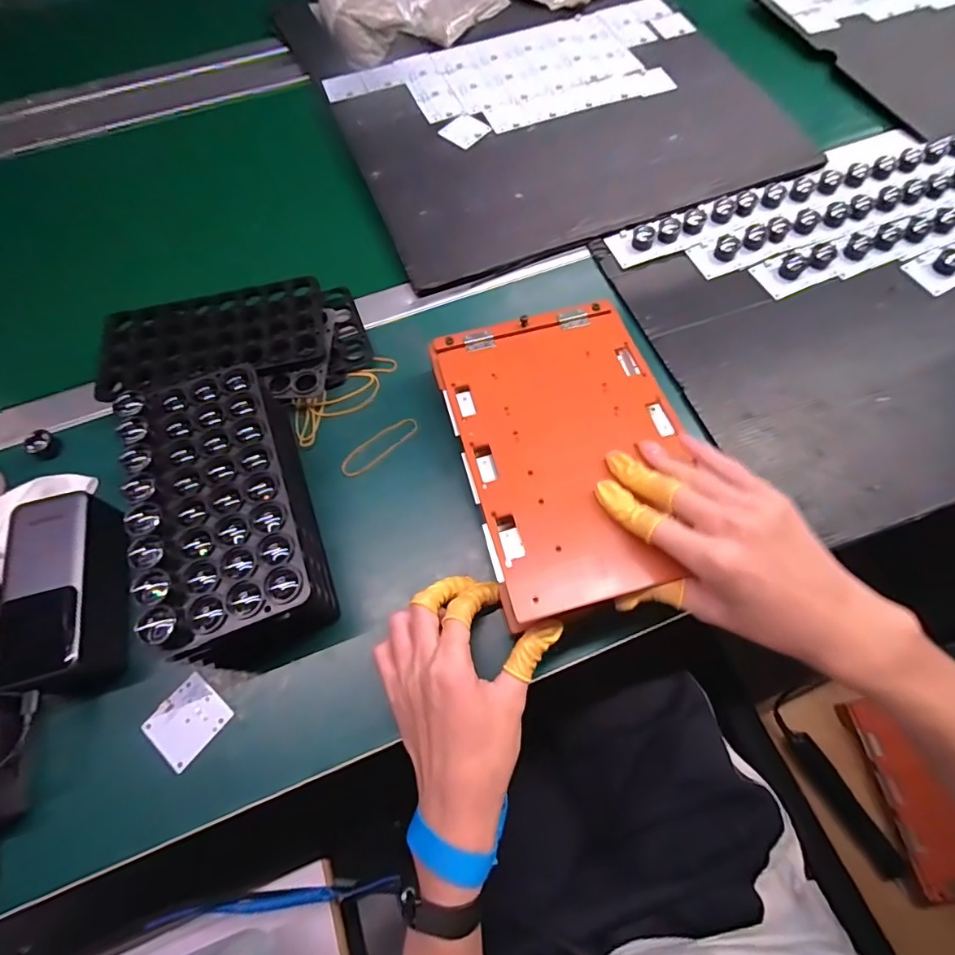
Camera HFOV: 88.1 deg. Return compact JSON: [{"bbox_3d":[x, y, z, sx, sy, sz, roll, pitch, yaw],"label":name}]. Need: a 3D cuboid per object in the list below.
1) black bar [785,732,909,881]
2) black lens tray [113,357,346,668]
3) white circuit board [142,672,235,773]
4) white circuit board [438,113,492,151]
[{"bbox_3d":[0.554,0.490,0.749,0.039,0.022,0.206,-39,66,22],"label":"black bar"},{"bbox_3d":[-0.173,0.023,0.354,0.101,0.084,0.204,-20,70,-7],"label":"black lens tray"},{"bbox_3d":[-0.201,0.169,0.343,0.044,0.006,0.045,37,73,14],"label":"white circuit board"},{"bbox_3d":[-0.015,-0.402,0.571,0.044,0.004,0.047,39,74,14],"label":"white circuit board"}]

